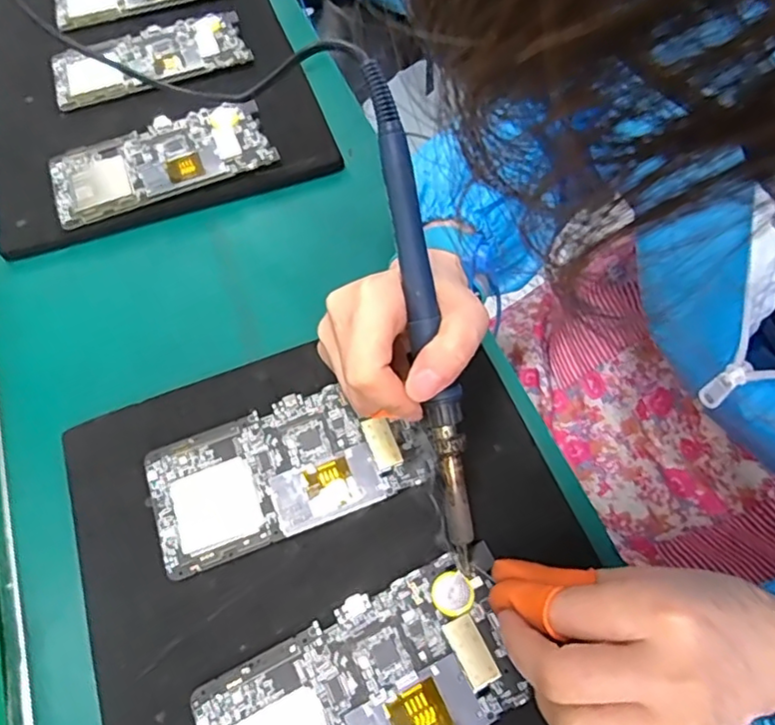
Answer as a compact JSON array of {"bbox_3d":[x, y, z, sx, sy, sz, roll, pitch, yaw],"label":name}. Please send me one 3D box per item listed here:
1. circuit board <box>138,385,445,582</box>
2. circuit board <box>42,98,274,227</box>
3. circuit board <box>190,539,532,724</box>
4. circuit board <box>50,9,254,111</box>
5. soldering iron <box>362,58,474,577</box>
[{"bbox_3d":[-0.054,0.055,0.316,0.148,0.005,0.072,-21,64,-8],"label":"circuit board"},{"bbox_3d":[-0.165,-0.149,0.425,0.154,0.009,0.070,-22,64,-9],"label":"circuit board"},{"bbox_3d":[-0.010,0.148,0.264,0.146,0.004,0.071,-25,65,-10],"label":"circuit board"},{"bbox_3d":[-0.196,-0.253,0.480,0.154,0.005,0.072,-20,64,-7],"label":"circuit board"},{"bbox_3d":[0.018,-0.016,0.275,0.017,0.016,0.239,-12,95,-4],"label":"soldering iron"}]

